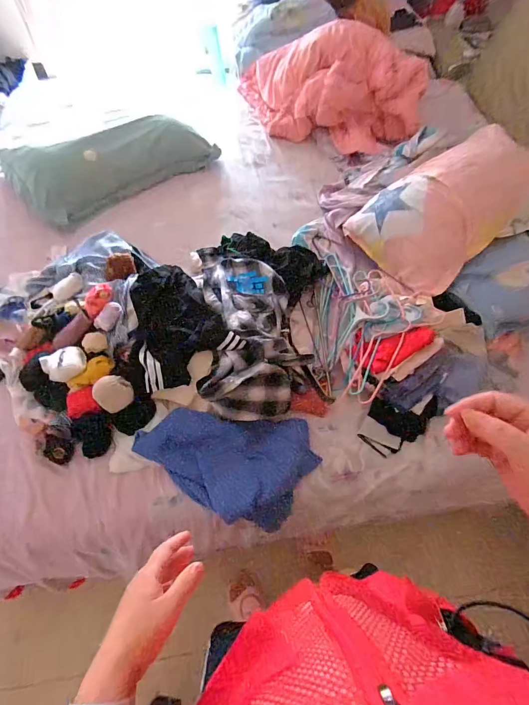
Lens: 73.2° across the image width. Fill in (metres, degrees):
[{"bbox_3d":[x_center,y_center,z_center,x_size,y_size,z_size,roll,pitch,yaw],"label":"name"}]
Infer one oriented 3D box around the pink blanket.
[{"bbox_3d":[0.300,-1.139,1.506,0.762,0.271,0.369,3,64,-2],"label":"pink blanket"}]

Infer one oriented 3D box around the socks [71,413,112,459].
[{"bbox_3d":[-0.416,0.201,0.867,0.083,0.041,0.099,-23,68,-14],"label":"socks"}]

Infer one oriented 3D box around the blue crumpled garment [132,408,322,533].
[{"bbox_3d":[-0.071,0.253,0.910,0.387,0.050,0.307,43,78,0],"label":"blue crumpled garment"}]

